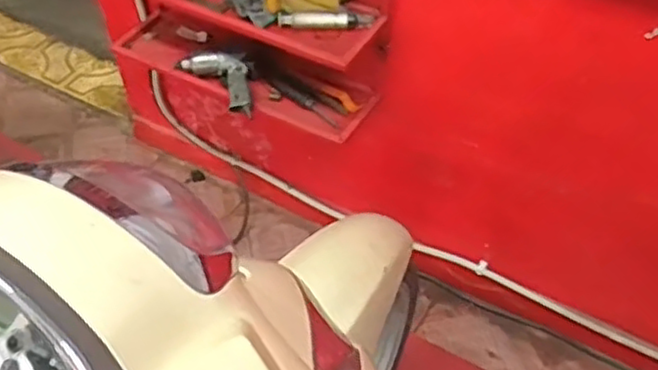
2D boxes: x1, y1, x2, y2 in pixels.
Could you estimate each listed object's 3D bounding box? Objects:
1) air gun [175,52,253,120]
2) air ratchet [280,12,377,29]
[{"bbox_3d":[-0.214,-0.227,1.463,0.104,0.048,0.224,-34,57,-25],"label":"air gun"},{"bbox_3d":[-0.005,-0.310,1.307,0.177,0.029,0.037,-4,50,-3],"label":"air ratchet"}]

